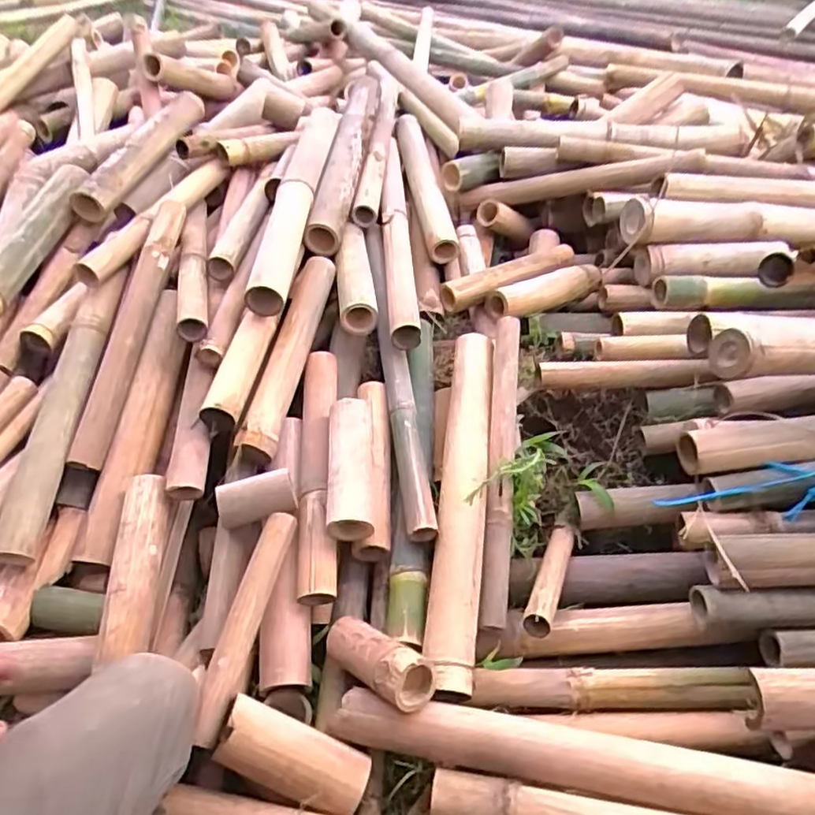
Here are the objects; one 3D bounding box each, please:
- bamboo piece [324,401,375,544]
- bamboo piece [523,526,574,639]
[{"bbox_3d":[-0.082,0.082,0.923,0.066,0.055,0.214,-2,56,-3],"label":"bamboo piece"},{"bbox_3d":[0.205,0.239,0.908,0.039,0.033,0.240,14,25,18],"label":"bamboo piece"}]

